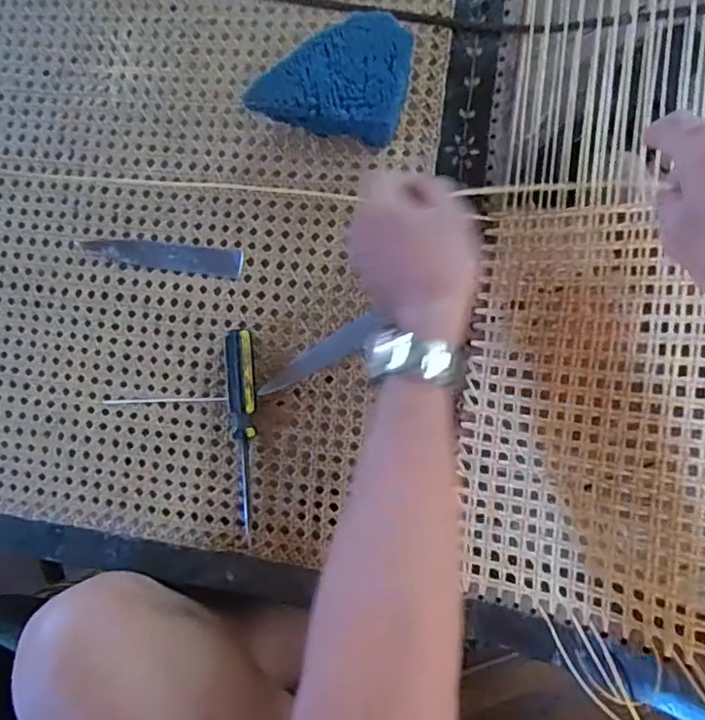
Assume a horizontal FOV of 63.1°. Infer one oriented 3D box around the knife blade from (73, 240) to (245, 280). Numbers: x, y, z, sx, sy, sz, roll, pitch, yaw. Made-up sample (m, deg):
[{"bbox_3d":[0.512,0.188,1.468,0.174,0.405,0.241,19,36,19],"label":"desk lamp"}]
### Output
[{"bbox_3d":[-0.162,-0.086,0.479,0.145,0.004,0.024,7,87,9],"label":"knife blade"}]

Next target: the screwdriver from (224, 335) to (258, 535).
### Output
[{"bbox_3d":[-0.085,0.055,0.452,0.023,0.024,0.154,-6,85,8],"label":"screwdriver"}]

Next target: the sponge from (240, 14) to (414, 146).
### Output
[{"bbox_3d":[-0.014,-0.213,0.442,0.114,0.051,0.086,9,87,9],"label":"sponge"}]

